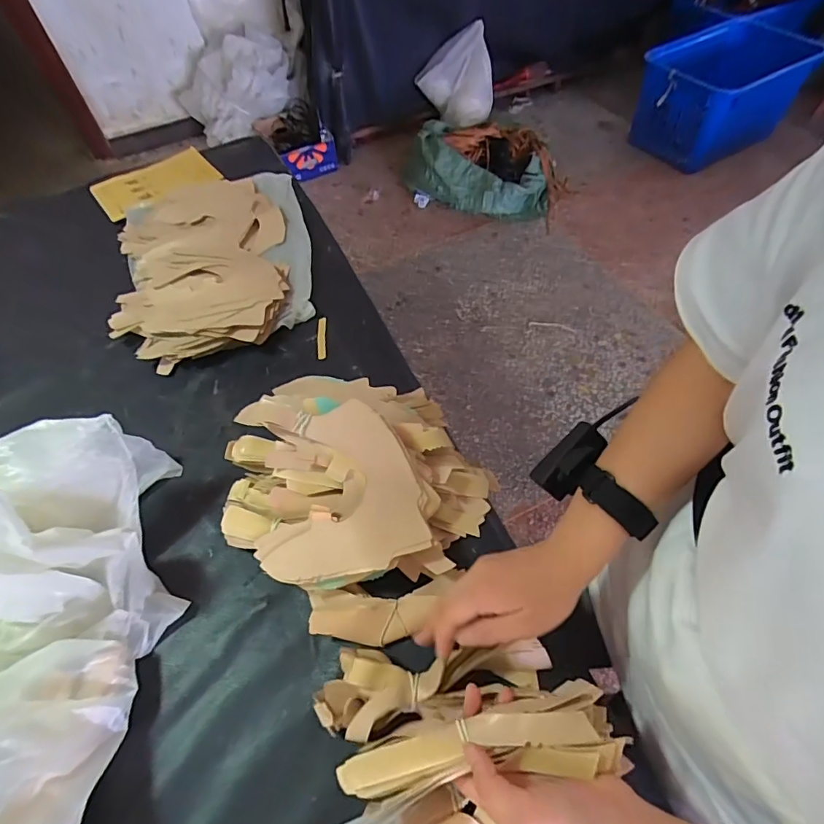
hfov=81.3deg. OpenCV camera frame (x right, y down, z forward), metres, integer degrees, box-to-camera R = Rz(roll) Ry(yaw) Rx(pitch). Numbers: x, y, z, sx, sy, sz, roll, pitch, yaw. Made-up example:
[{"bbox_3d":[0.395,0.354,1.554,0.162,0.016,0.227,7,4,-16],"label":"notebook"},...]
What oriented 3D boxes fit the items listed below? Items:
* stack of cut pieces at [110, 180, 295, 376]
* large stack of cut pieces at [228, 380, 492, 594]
[{"bbox_3d":[-0.329,-0.244,0.750,0.251,0.040,0.410,-15,57,-7],"label":"stack of cut pieces"},{"bbox_3d":[-0.074,0.044,0.504,0.249,0.114,0.280,-29,60,-16],"label":"large stack of cut pieces"}]

